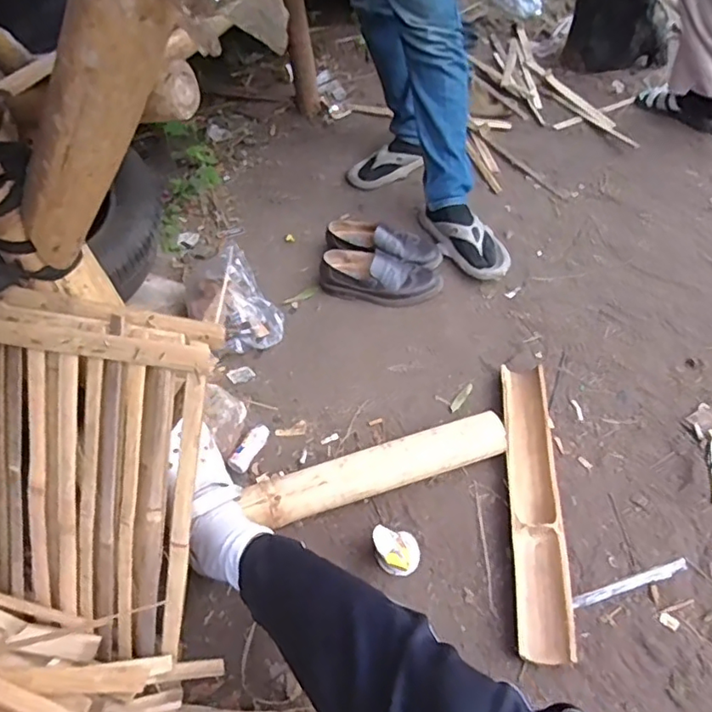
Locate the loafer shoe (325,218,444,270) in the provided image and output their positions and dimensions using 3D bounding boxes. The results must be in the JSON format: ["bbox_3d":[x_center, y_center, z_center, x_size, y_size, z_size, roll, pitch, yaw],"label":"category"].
[{"bbox_3d":[0.066,-0.256,1.327,0.265,0.082,0.100,7,46,15],"label":"loafer shoe"}]

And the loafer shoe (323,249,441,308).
[{"bbox_3d":[0.054,-0.179,1.280,0.271,0.074,0.092,6,46,13],"label":"loafer shoe"}]

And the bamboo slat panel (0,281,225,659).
[{"bbox_3d":[-0.417,0.145,0.750,0.443,0.456,0.046,11,13,7],"label":"bamboo slat panel"}]

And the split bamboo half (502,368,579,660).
[{"bbox_3d":[0.296,0.220,0.950,0.088,0.047,0.517,1,45,9],"label":"split bamboo half"}]

